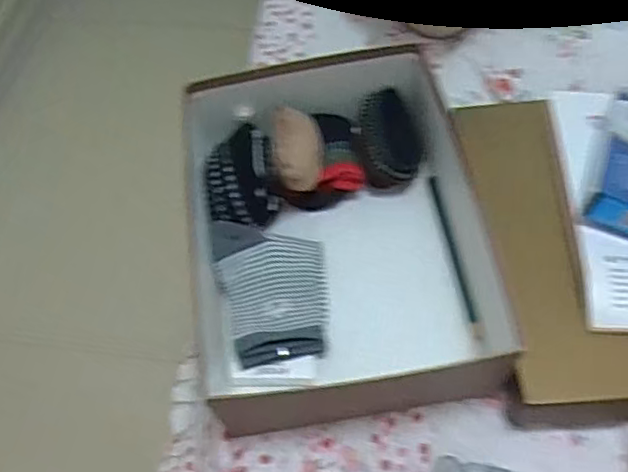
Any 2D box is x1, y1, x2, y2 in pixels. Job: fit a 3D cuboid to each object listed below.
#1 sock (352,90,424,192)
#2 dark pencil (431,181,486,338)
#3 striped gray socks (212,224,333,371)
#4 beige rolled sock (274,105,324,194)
[{"bbox_3d":[0.071,-0.087,0.602,0.065,0.051,0.090,5,60,7],"label":"sock"},{"bbox_3d":[0.124,0.015,0.559,0.007,0.006,0.163,-9,58,-2],"label":"dark pencil"},{"bbox_3d":[-0.034,0.045,0.538,0.092,0.022,0.125,-8,59,-1],"label":"striped gray socks"},{"bbox_3d":[-0.014,-0.079,0.570,0.041,0.030,0.072,-6,59,1],"label":"beige rolled sock"}]

